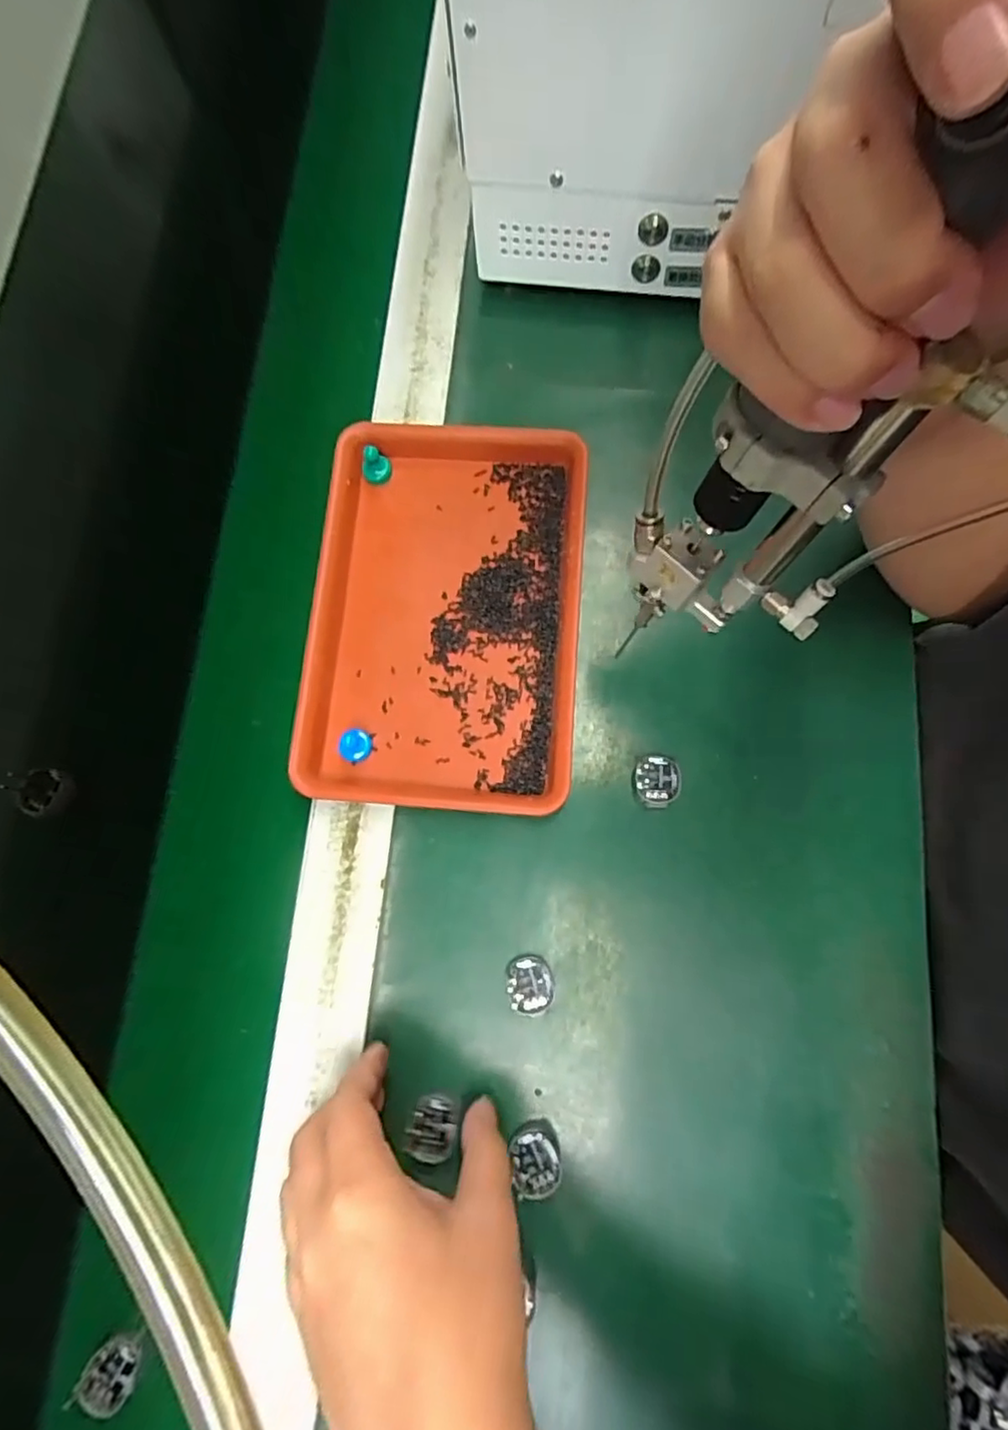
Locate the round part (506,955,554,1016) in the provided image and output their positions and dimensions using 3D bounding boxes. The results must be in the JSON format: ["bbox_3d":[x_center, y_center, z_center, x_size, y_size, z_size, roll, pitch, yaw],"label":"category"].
[{"bbox_3d":[0.014,0.145,0.335,0.025,0.007,0.029,0,77,1],"label":"round part"}]

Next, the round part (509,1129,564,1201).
[{"bbox_3d":[0.017,0.226,0.317,0.023,0.008,0.028,-10,77,-1],"label":"round part"}]

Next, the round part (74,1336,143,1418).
[{"bbox_3d":[-0.194,0.326,0.309,0.025,0.014,0.023,42,81,9],"label":"round part"}]

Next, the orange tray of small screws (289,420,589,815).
[{"bbox_3d":[-0.035,-0.063,0.377,0.158,0.023,0.232,4,77,2],"label":"orange tray of small screws"}]

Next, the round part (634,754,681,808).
[{"bbox_3d":[0.087,0.038,0.358,0.024,0.013,0.030,11,78,3],"label":"round part"}]

